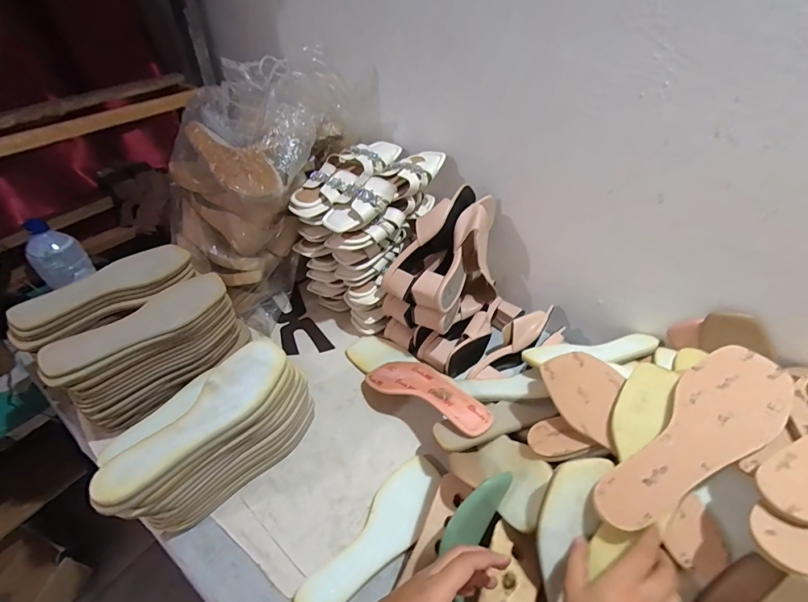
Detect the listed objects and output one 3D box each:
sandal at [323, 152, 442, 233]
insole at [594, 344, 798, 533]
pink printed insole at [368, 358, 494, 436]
[{"bbox_3d":[-0.031,-0.199,0.671,0.246,0.062,0.099,-29,52,-29],"label":"sandal"},{"bbox_3d":[0.297,0.139,0.382,0.238,0.011,0.080,-41,42,-12],"label":"insole"},{"bbox_3d":[0.036,0.144,0.613,0.233,0.024,0.083,18,43,41],"label":"pink printed insole"}]

